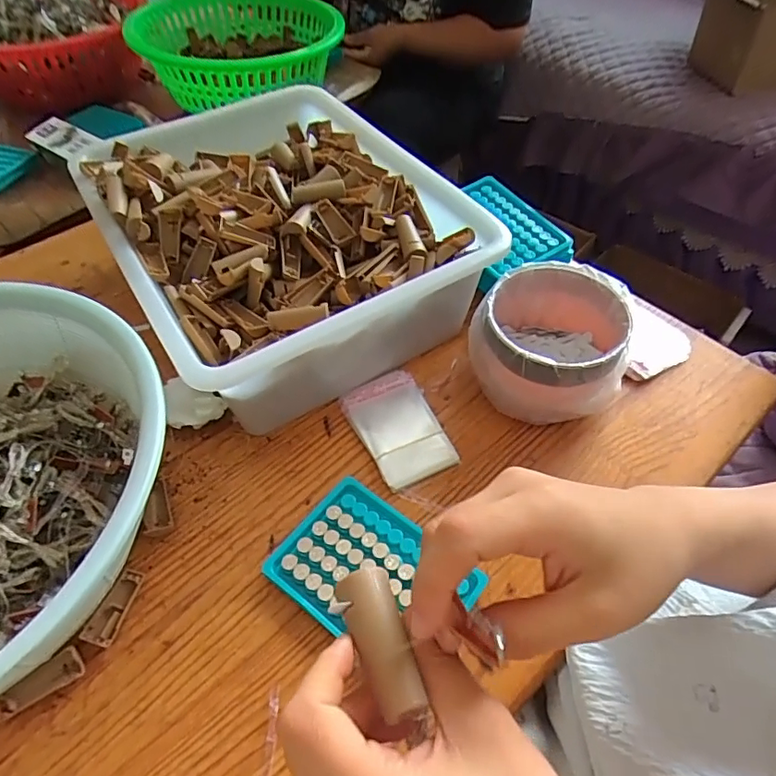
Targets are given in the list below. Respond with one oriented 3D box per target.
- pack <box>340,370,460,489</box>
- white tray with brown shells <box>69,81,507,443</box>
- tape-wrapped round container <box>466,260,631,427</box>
[{"bbox_3d":[0.008,0.033,0.460,0.069,0.010,0.109,-20,54,-14],"label":"pack"},{"bbox_3d":[-0.106,-0.143,0.523,0.285,0.128,0.361,-26,56,-18],"label":"white tray with brown shells"},{"bbox_3d":[0.137,-0.037,0.463,0.120,0.090,0.115,-1,52,1],"label":"tape-wrapped round container"}]

